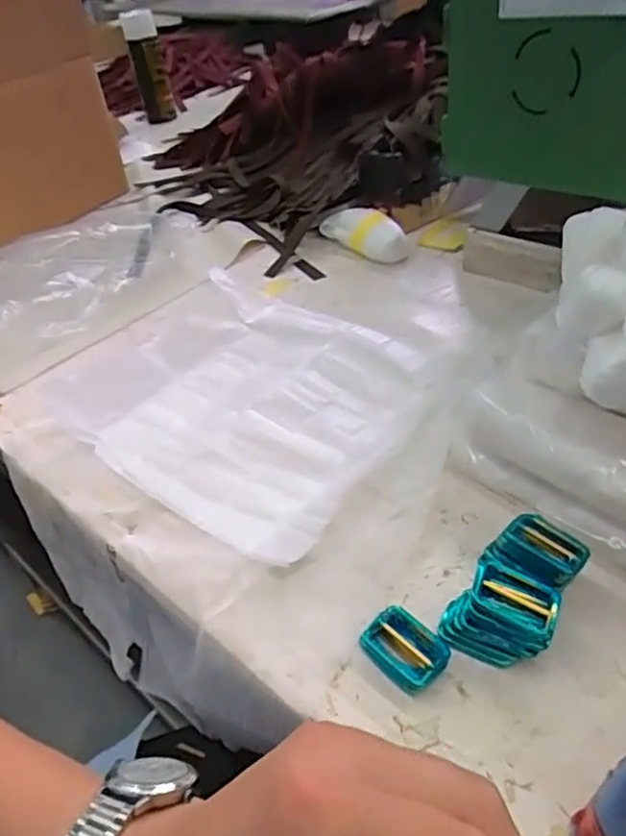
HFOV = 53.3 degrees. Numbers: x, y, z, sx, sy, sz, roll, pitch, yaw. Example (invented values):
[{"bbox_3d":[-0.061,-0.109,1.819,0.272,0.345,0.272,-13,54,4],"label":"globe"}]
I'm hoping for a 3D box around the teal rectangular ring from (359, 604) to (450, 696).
[{"bbox_3d":[0.051,0.128,0.347,0.044,0.016,0.033,27,51,35],"label":"teal rectangular ring"}]

